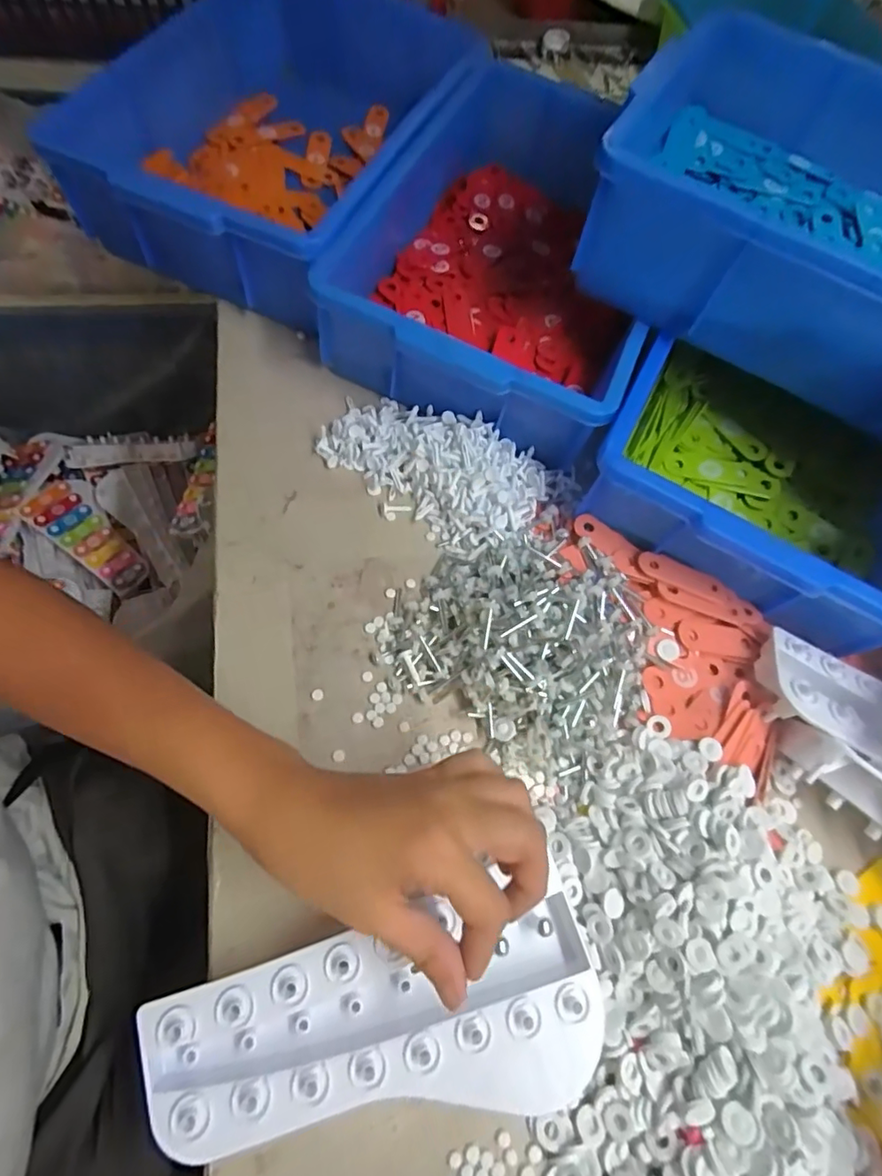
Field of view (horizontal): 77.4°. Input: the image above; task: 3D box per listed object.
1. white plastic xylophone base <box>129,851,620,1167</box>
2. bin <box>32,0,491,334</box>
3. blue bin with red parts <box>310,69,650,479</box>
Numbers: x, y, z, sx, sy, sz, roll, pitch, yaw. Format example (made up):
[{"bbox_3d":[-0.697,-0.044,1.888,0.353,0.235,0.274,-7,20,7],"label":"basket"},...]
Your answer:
[{"bbox_3d":[-0.030,0.227,0.292,0.229,0.026,0.086,-2,68,-10],"label":"white plastic xylophone base"},{"bbox_3d":[-0.138,-0.436,0.515,0.253,0.113,0.401,23,67,3],"label":"bin"},{"bbox_3d":[0.075,-0.301,0.496,0.240,0.109,0.373,24,67,3],"label":"blue bin with red parts"}]

